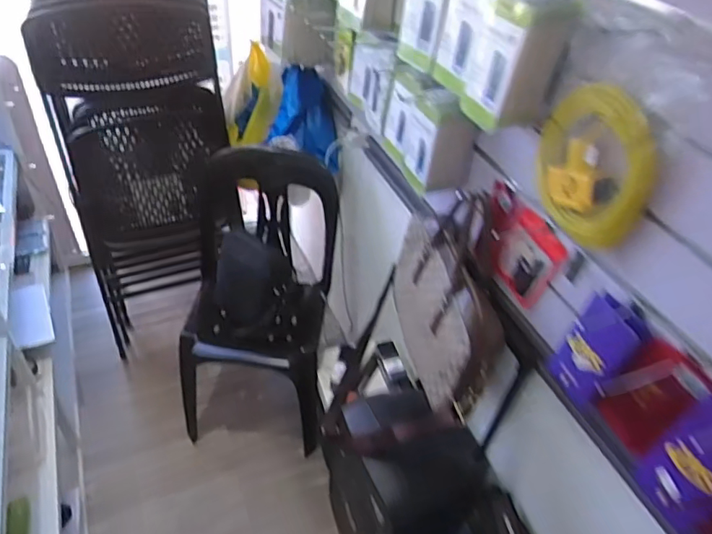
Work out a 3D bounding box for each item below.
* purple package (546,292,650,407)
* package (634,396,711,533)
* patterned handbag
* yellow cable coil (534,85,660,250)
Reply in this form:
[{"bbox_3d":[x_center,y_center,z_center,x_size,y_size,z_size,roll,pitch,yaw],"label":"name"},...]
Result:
[{"bbox_3d":[0.327,0.120,0.720,0.029,0.185,0.091,-12,46,-20],"label":"purple package"},{"bbox_3d":[0.395,0.230,0.602,0.027,0.168,0.087,-14,47,-22],"label":"package"},{"bbox_3d":[0.174,0.045,0.960,0.096,0.365,0.347,-4,44,-13],"label":"patterned handbag"},{"bbox_3d":[0.295,-0.134,0.664,0.037,0.197,0.178,-14,47,-22],"label":"yellow cable coil"}]

